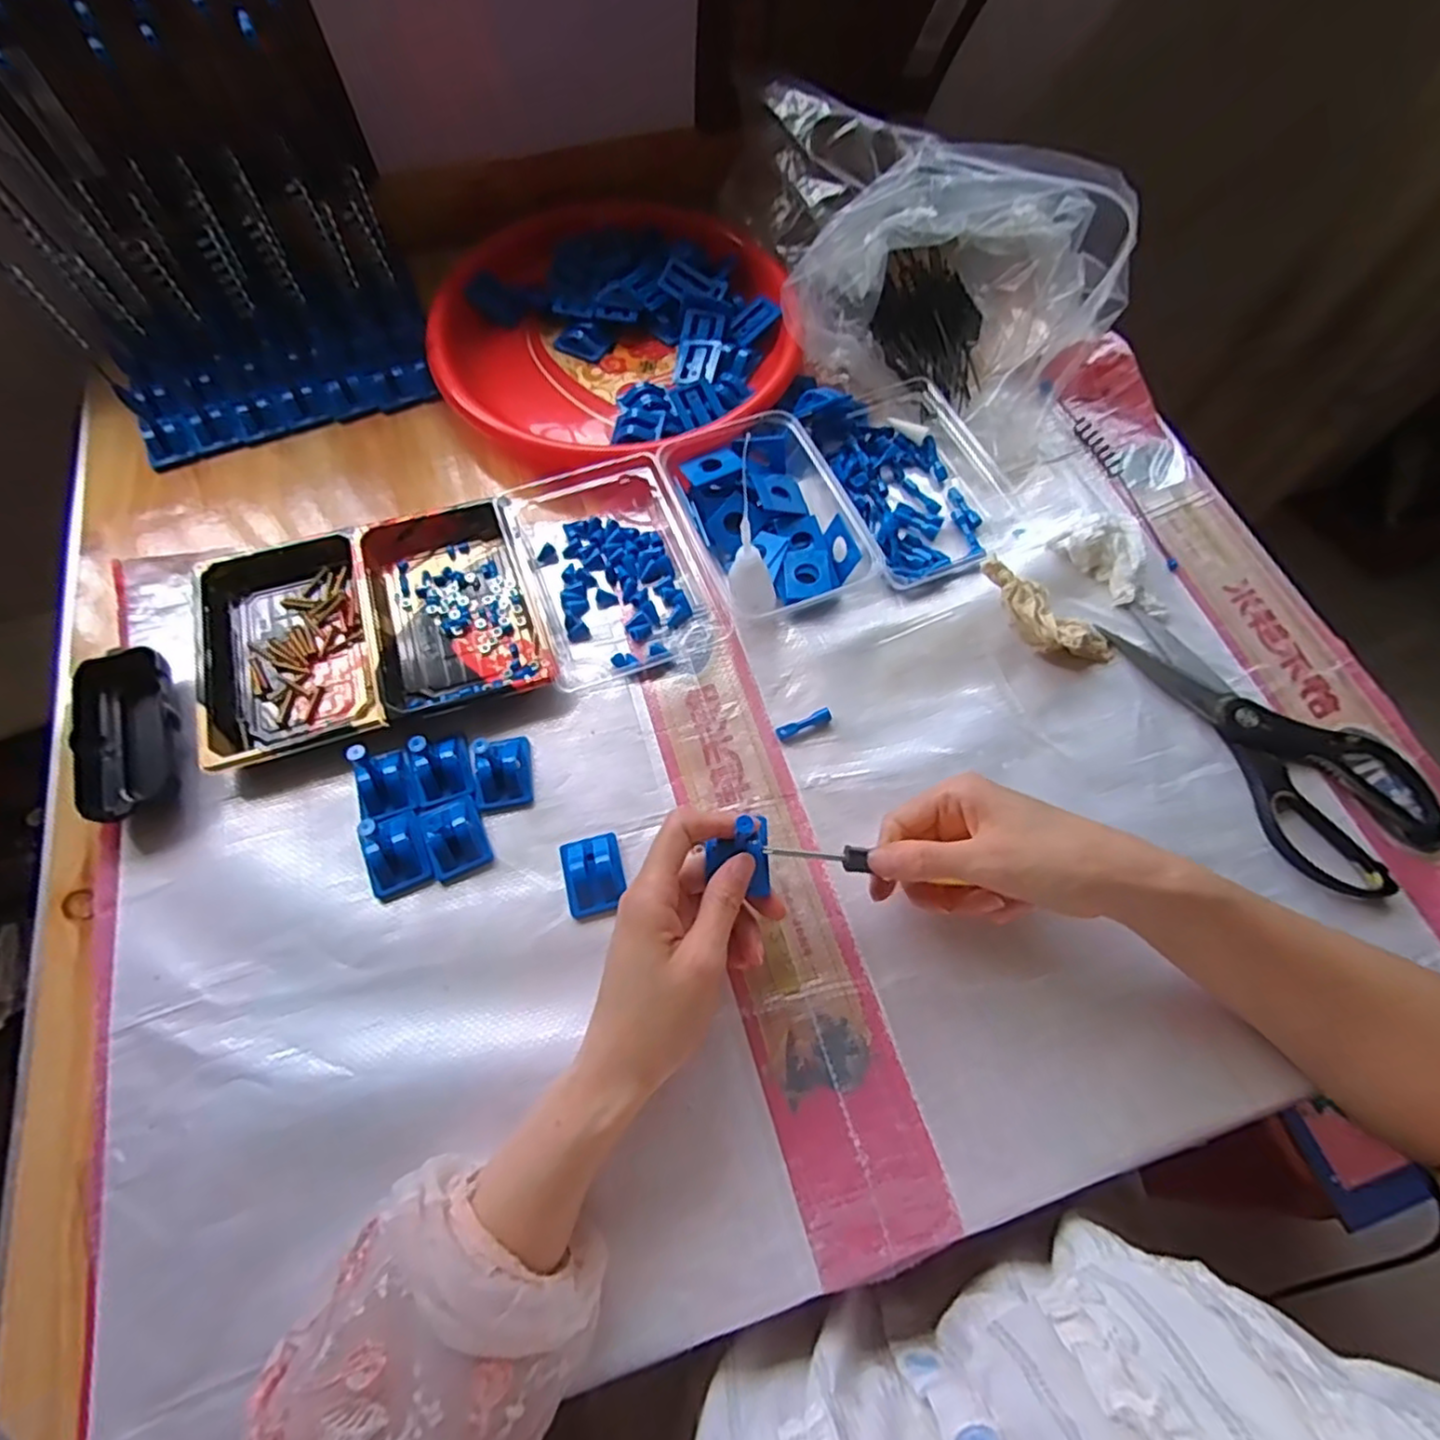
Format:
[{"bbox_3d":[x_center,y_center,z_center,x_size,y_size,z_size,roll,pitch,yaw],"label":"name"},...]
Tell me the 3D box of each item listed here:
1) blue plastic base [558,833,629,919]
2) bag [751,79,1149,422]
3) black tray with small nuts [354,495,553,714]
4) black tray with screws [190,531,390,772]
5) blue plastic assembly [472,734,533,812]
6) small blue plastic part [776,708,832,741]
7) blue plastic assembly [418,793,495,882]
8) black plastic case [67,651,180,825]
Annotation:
[{"bbox_3d":[-0.073,0.089,0.398,0.034,0.016,0.045,-15,67,-8],"label":"blue plastic base"},{"bbox_3d":[0.144,-0.371,0.542,0.176,0.120,0.304,-41,73,-17],"label":"bag"},{"bbox_3d":[-0.182,-0.076,0.467,0.103,0.021,0.158,-18,68,-9],"label":"black tray with small nuts"},{"bbox_3d":[-0.287,-0.056,0.461,0.109,0.029,0.177,-18,68,-9],"label":"black tray with screws"},{"bbox_3d":[-0.134,0.026,0.412,0.031,0.041,0.046,-8,67,-5],"label":"blue plastic assembly"},{"bbox_3d":[0.054,0.003,0.441,0.036,0.009,0.009,-20,68,-10],"label":"small blue plastic part"},{"bbox_3d":[-0.158,0.067,0.406,0.033,0.017,0.046,-22,68,-10],"label":"blue plastic assembly"},{"bbox_3d":[-0.367,0.009,0.424,0.056,0.023,0.107,-21,68,-10],"label":"black plastic case"}]

